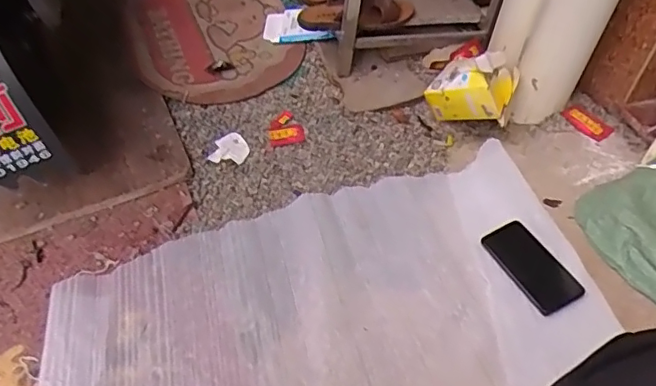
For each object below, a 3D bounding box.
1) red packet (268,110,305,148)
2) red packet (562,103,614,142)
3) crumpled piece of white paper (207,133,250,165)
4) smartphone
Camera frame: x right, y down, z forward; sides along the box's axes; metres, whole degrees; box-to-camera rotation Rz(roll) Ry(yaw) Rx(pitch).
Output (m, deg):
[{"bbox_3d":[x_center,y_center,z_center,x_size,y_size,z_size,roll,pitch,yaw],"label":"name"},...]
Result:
[{"bbox_3d":[-0.086,-0.130,1.109,0.070,0.007,0.089,-14,50,-7],"label":"red packet"},{"bbox_3d":[0.480,-0.132,1.042,0.042,0.010,0.097,-25,52,-16],"label":"red packet"},{"bbox_3d":[-0.186,-0.084,1.078,0.068,0.007,0.080,16,56,0],"label":"crumpled piece of white paper"},{"bbox_3d":[0.314,0.111,0.869,0.077,0.013,0.163,-30,46,-3],"label":"smartphone"}]

